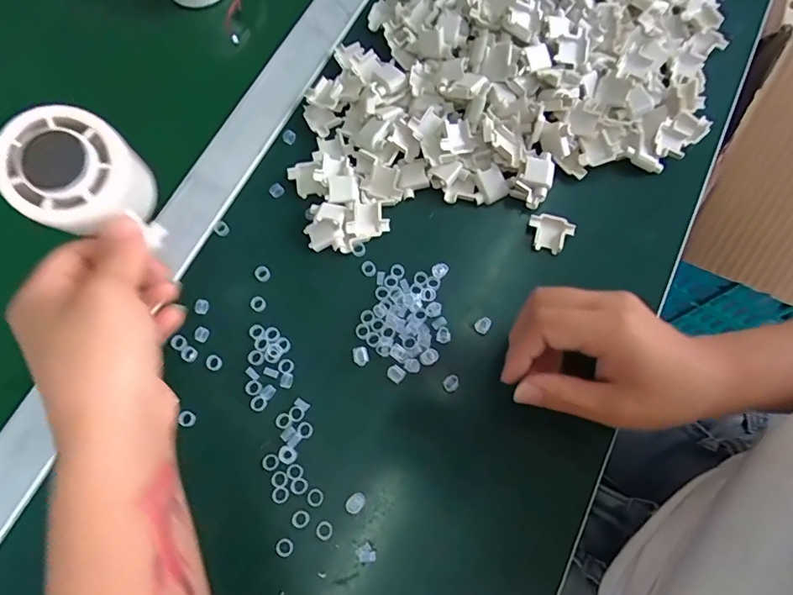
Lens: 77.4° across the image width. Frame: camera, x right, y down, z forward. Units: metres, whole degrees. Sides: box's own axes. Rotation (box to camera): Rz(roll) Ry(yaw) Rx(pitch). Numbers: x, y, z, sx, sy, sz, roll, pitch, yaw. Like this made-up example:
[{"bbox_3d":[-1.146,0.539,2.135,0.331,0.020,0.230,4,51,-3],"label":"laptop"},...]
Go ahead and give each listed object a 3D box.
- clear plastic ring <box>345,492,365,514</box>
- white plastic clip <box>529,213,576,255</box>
[{"bbox_3d":[-0.024,0.120,0.290,0.009,0.010,0.012,42,77,13],"label":"clear plastic ring"},{"bbox_3d":[0.106,-0.044,0.345,0.030,0.008,0.025,20,73,7],"label":"white plastic clip"}]

